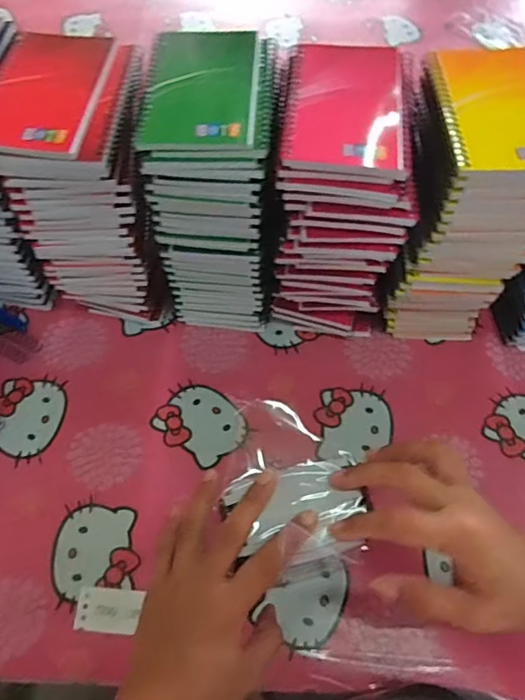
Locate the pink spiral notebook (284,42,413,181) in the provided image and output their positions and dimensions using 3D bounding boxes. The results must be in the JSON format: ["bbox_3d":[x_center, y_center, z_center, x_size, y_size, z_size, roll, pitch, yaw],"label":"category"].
[{"bbox_3d":[0.063,-0.184,0.381,0.093,0.016,0.128,7,61,3],"label":"pink spiral notebook"}]

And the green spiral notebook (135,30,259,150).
[{"bbox_3d":[-0.048,-0.201,0.388,0.083,0.010,0.130,2,61,1],"label":"green spiral notebook"}]

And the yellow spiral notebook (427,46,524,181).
[{"bbox_3d":[0.176,-0.175,0.376,0.091,0.016,0.124,-1,61,-1],"label":"yellow spiral notebook"}]

